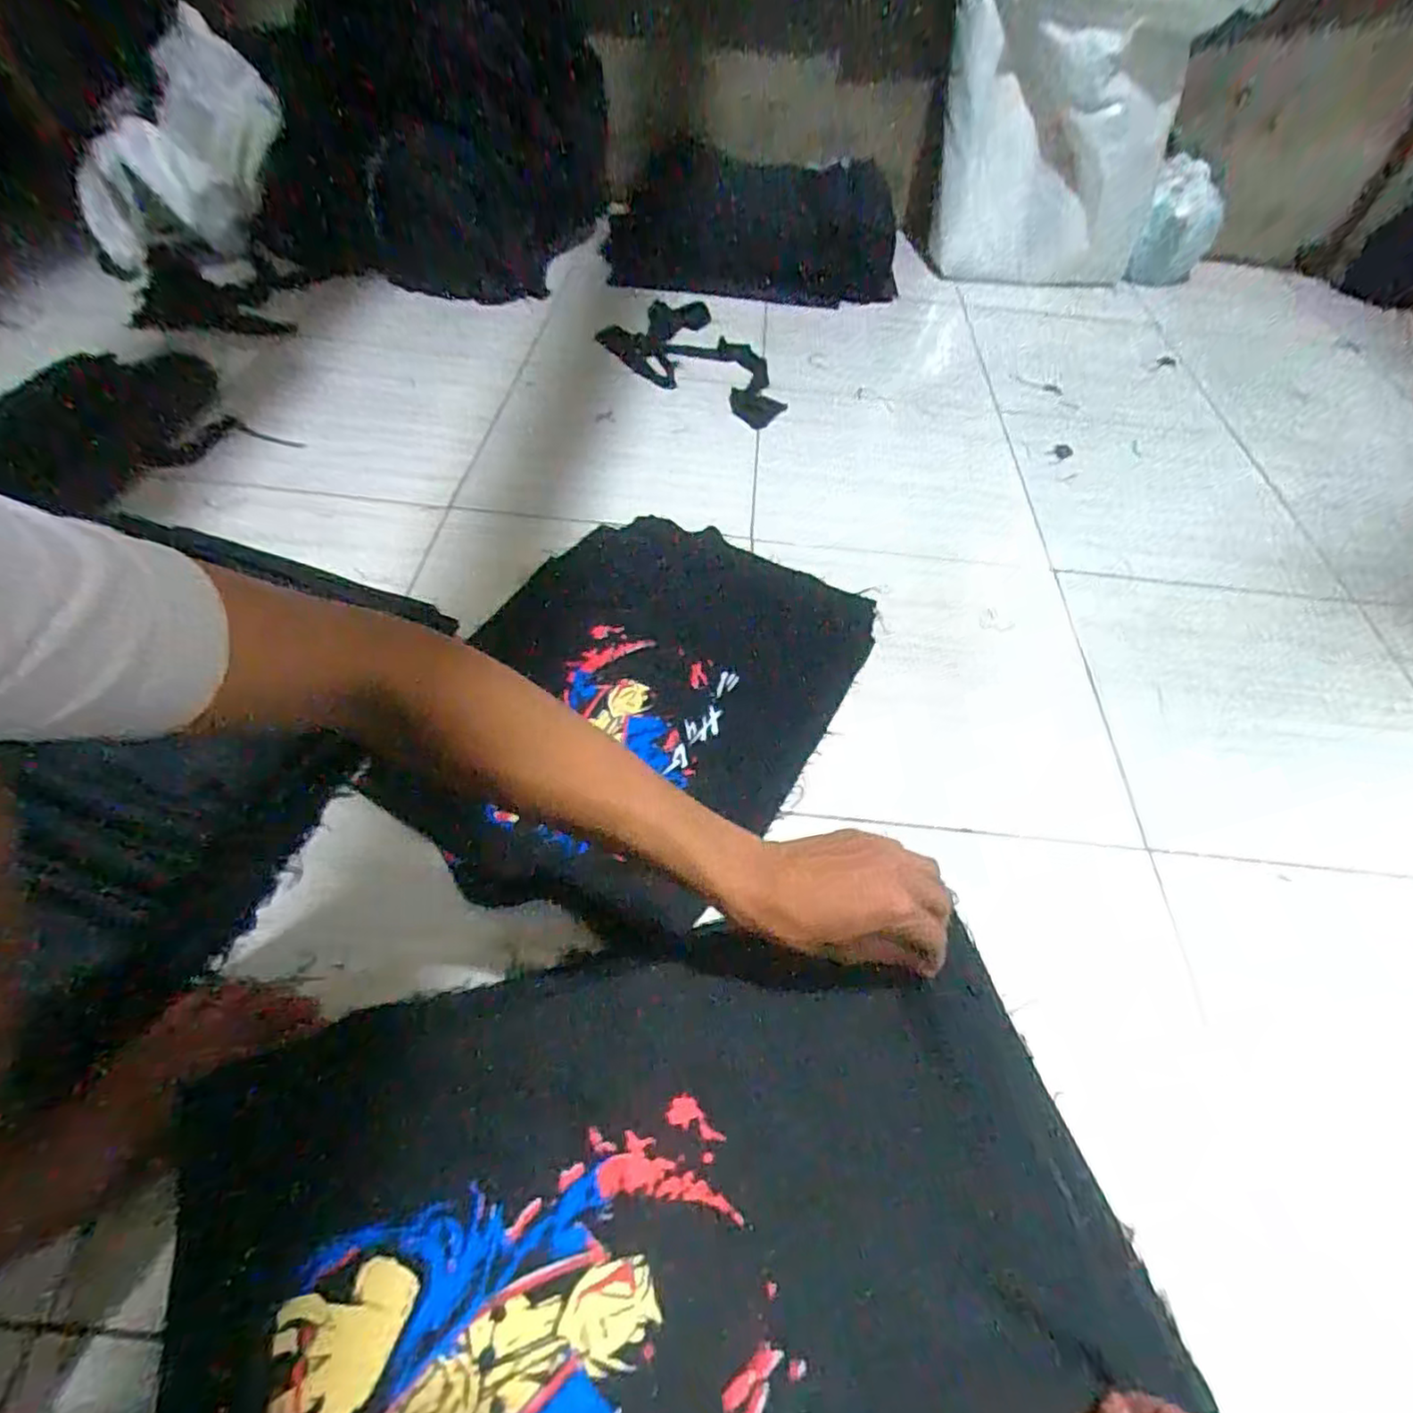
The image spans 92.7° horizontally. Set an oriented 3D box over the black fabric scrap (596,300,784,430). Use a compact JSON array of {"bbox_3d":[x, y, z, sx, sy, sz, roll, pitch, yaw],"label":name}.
[{"bbox_3d":[-0.002,-0.605,1.148,0.396,0.032,0.268,37,58,22],"label":"black fabric scrap"}]

